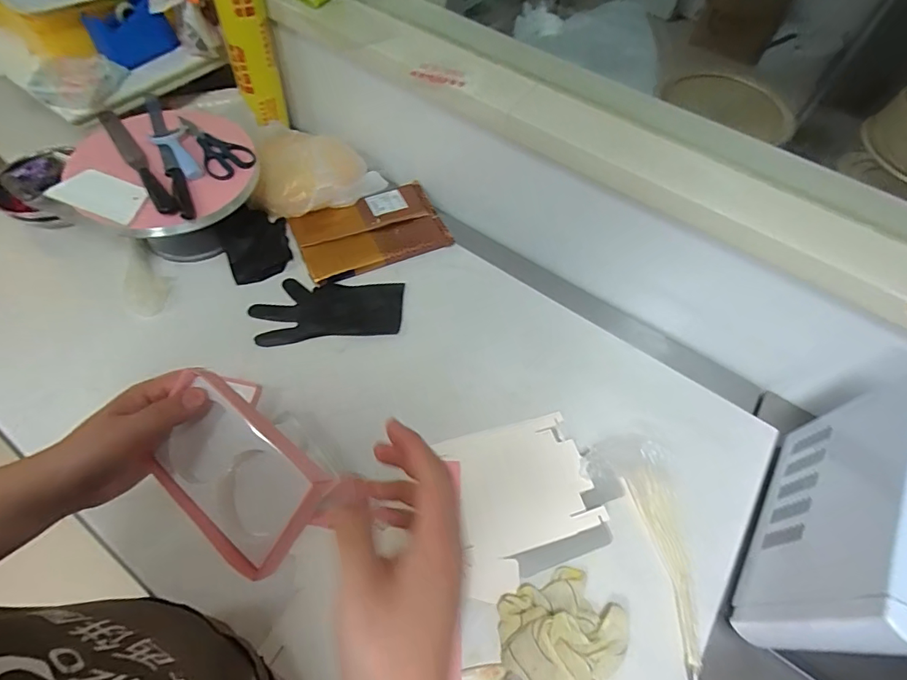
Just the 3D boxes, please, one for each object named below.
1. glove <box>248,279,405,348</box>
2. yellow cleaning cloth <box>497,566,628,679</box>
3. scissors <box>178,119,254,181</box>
[{"bbox_3d":[-0.212,-0.051,0.815,0.246,0.018,0.118,-6,58,-8],"label":"glove"},{"bbox_3d":[0.133,0.365,0.552,0.158,0.050,0.184,8,58,1],"label":"yellow cleaning cloth"},{"bbox_3d":[-0.418,-0.339,0.809,0.079,0.016,0.194,-38,68,-24],"label":"scissors"}]

